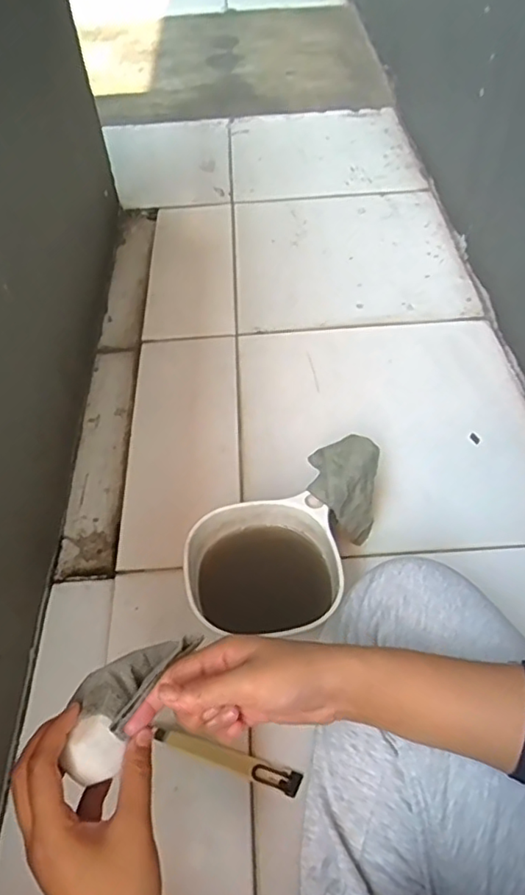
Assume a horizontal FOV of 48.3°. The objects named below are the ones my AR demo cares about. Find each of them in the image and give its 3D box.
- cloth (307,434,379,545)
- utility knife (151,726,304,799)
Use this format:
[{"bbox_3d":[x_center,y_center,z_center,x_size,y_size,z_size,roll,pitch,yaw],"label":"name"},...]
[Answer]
[{"bbox_3d":[0.090,0.049,0.655,0.071,0.105,0.095,1,51,3],"label":"cloth"},{"bbox_3d":[-0.032,0.288,0.543,0.137,0.008,0.019,13,55,15],"label":"utility knife"}]

